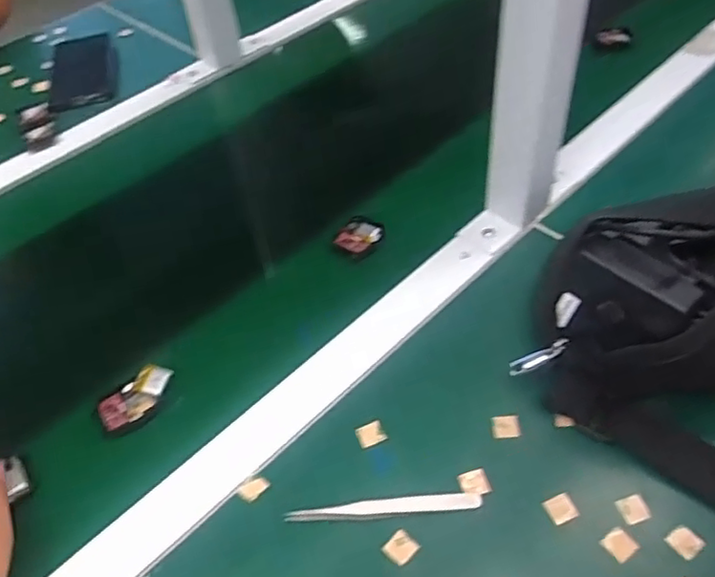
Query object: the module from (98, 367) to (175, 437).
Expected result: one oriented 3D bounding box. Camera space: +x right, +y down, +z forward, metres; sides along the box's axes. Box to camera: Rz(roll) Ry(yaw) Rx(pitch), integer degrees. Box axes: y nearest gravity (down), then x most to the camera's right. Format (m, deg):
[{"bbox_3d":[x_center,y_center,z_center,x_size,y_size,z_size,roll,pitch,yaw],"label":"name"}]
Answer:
[{"bbox_3d":[-0.159,0.078,0.446,0.056,0.017,0.033,-30,52,-17],"label":"module"}]

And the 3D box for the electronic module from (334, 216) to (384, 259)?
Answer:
[{"bbox_3d":[0.004,-0.046,0.547,0.038,0.008,0.042,21,55,24],"label":"electronic module"}]

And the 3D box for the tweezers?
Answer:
[{"bbox_3d":[0.017,0.135,0.382,0.118,0.008,0.012,-8,49,1],"label":"tweezers"}]

